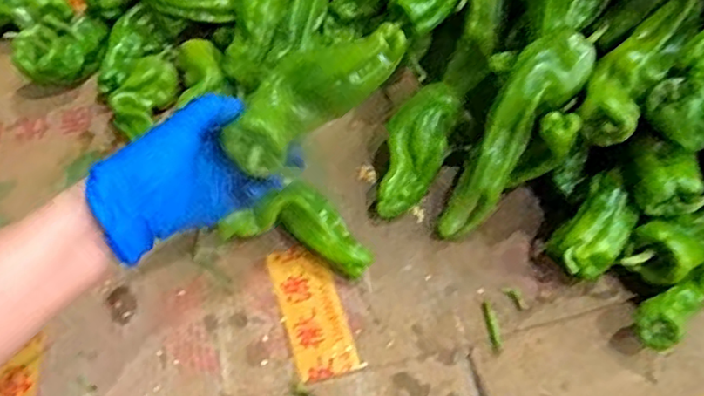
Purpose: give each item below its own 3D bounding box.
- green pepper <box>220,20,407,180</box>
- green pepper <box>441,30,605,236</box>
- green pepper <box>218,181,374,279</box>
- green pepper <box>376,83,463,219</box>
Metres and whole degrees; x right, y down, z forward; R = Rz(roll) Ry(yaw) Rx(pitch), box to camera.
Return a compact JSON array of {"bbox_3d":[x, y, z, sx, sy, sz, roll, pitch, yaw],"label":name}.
[{"bbox_3d":[-0.025,-0.075,0.433,0.136,0.049,0.052,-36,61,4],"label":"green pepper"},{"bbox_3d":[0.135,-0.051,0.521,0.048,0.049,0.200,36,105,22],"label":"green pepper"},{"bbox_3d":[-0.043,0.025,0.525,0.126,0.059,0.049,12,58,9],"label":"green pepper"},{"bbox_3d":[0.056,-0.045,0.563,0.055,0.038,0.132,21,80,14],"label":"green pepper"}]

